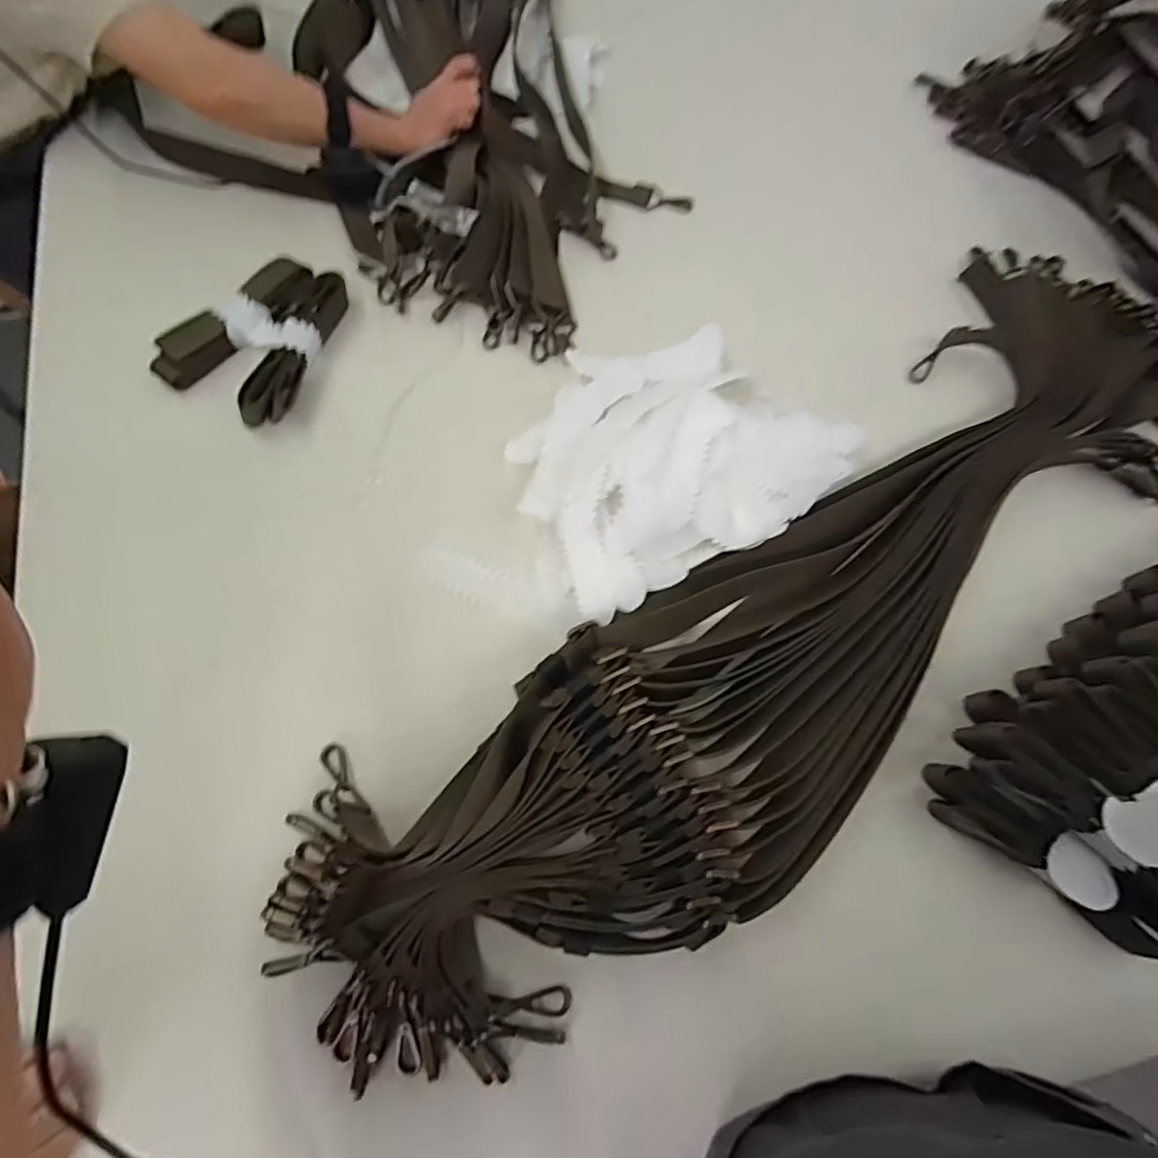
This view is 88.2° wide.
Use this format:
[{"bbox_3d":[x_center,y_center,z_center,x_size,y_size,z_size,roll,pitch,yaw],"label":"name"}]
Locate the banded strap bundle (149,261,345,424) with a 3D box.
[{"bbox_3d":[-0.336,-0.265,0.640,0.143,0.033,0.193,28,70,9],"label":"banded strap bundle"}]

